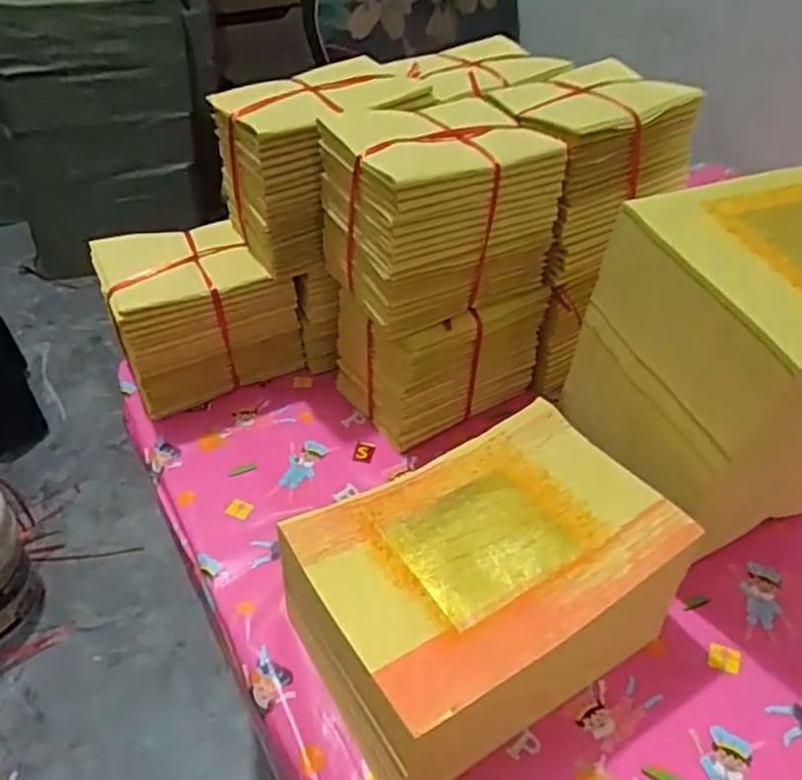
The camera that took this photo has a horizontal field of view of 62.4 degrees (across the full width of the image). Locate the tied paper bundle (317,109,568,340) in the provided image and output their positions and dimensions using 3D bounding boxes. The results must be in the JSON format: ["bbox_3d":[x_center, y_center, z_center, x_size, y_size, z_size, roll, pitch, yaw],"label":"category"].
[{"bbox_3d":[0.030,-0.150,0.557,0.158,0.135,0.123,-22,48,-23],"label":"tied paper bundle"}]

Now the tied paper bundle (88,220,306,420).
[{"bbox_3d":[-0.200,-0.078,0.674,0.166,0.137,0.128,-18,46,-19],"label":"tied paper bundle"}]

